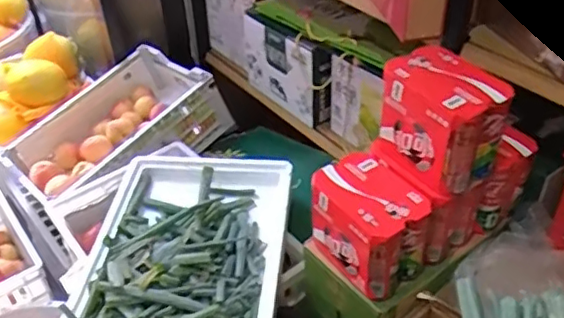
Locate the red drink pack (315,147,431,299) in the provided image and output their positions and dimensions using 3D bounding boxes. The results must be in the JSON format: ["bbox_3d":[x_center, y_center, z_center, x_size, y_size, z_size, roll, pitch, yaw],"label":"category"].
[{"bbox_3d":[0.142,0.096,0.967,0.133,0.149,0.165,-28,46,-28],"label":"red drink pack"}]

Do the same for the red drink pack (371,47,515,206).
[{"bbox_3d":[0.237,-0.053,0.932,0.126,0.177,0.168,-22,44,-23],"label":"red drink pack"}]

